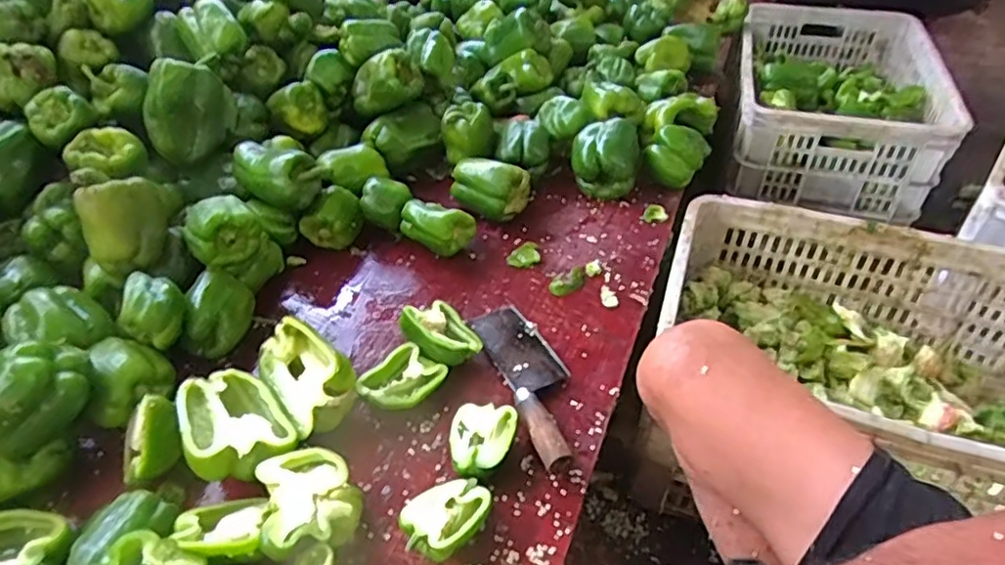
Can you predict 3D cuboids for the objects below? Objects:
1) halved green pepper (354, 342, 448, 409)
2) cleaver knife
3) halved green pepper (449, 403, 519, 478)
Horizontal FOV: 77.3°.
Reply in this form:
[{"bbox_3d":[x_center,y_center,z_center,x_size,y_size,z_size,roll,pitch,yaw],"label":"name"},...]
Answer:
[{"bbox_3d":[-0.102,0.101,0.637,0.060,0.034,0.080,29,51,28],"label":"halved green pepper"},{"bbox_3d":[0.031,0.093,0.651,0.069,0.025,0.212,-17,46,-16],"label":"cleaver knife"},{"bbox_3d":[-0.019,0.156,0.608,0.063,0.029,0.075,2,44,4],"label":"halved green pepper"}]

